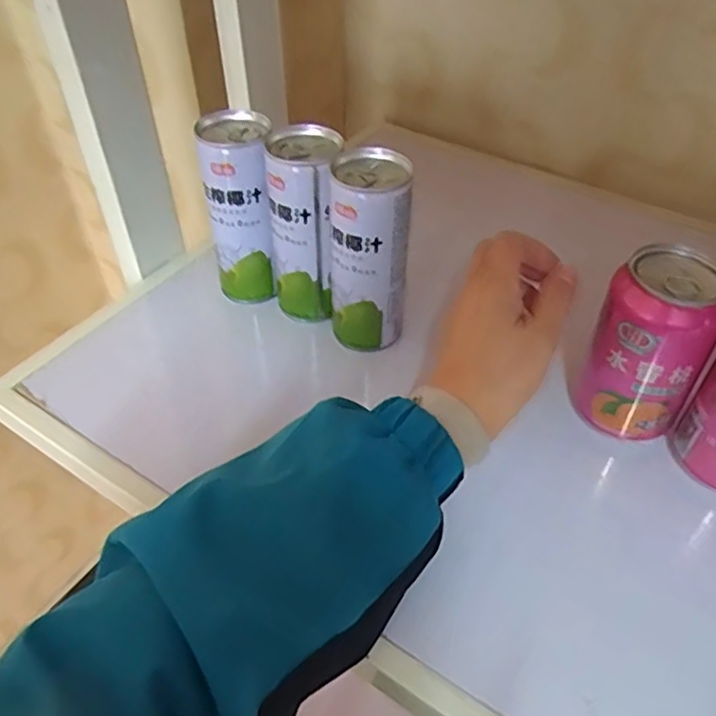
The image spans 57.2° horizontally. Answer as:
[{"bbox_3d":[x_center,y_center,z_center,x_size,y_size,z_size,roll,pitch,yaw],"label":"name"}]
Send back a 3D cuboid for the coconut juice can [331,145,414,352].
[{"bbox_3d":[0.008,-0.068,0.443,0.048,0.131,0.046,0,45,0],"label":"coconut juice can"}]

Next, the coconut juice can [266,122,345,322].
[{"bbox_3d":[-0.037,-0.089,0.464,0.047,0.132,0.055,-1,45,-1],"label":"coconut juice can"}]

